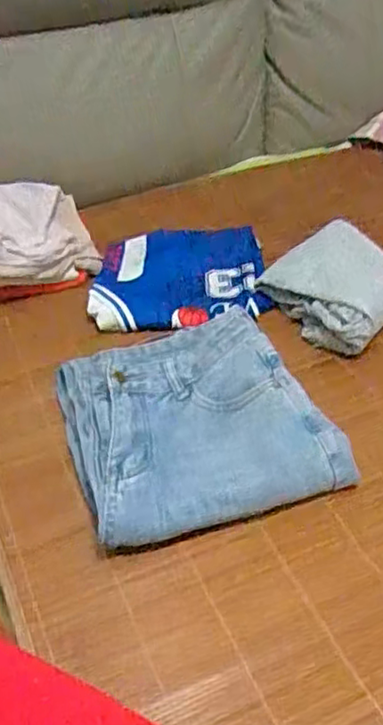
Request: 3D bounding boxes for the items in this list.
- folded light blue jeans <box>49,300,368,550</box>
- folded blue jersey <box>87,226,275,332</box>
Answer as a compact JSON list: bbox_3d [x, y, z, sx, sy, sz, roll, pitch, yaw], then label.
[{"bbox_3d":[-0.005,0.053,0.686,0.246,0.070,0.261,-14,41,-15],"label":"folded light blue jeans"},{"bbox_3d":[-0.018,-0.114,0.920,0.239,0.042,0.214,-2,39,0],"label":"folded blue jersey"}]

